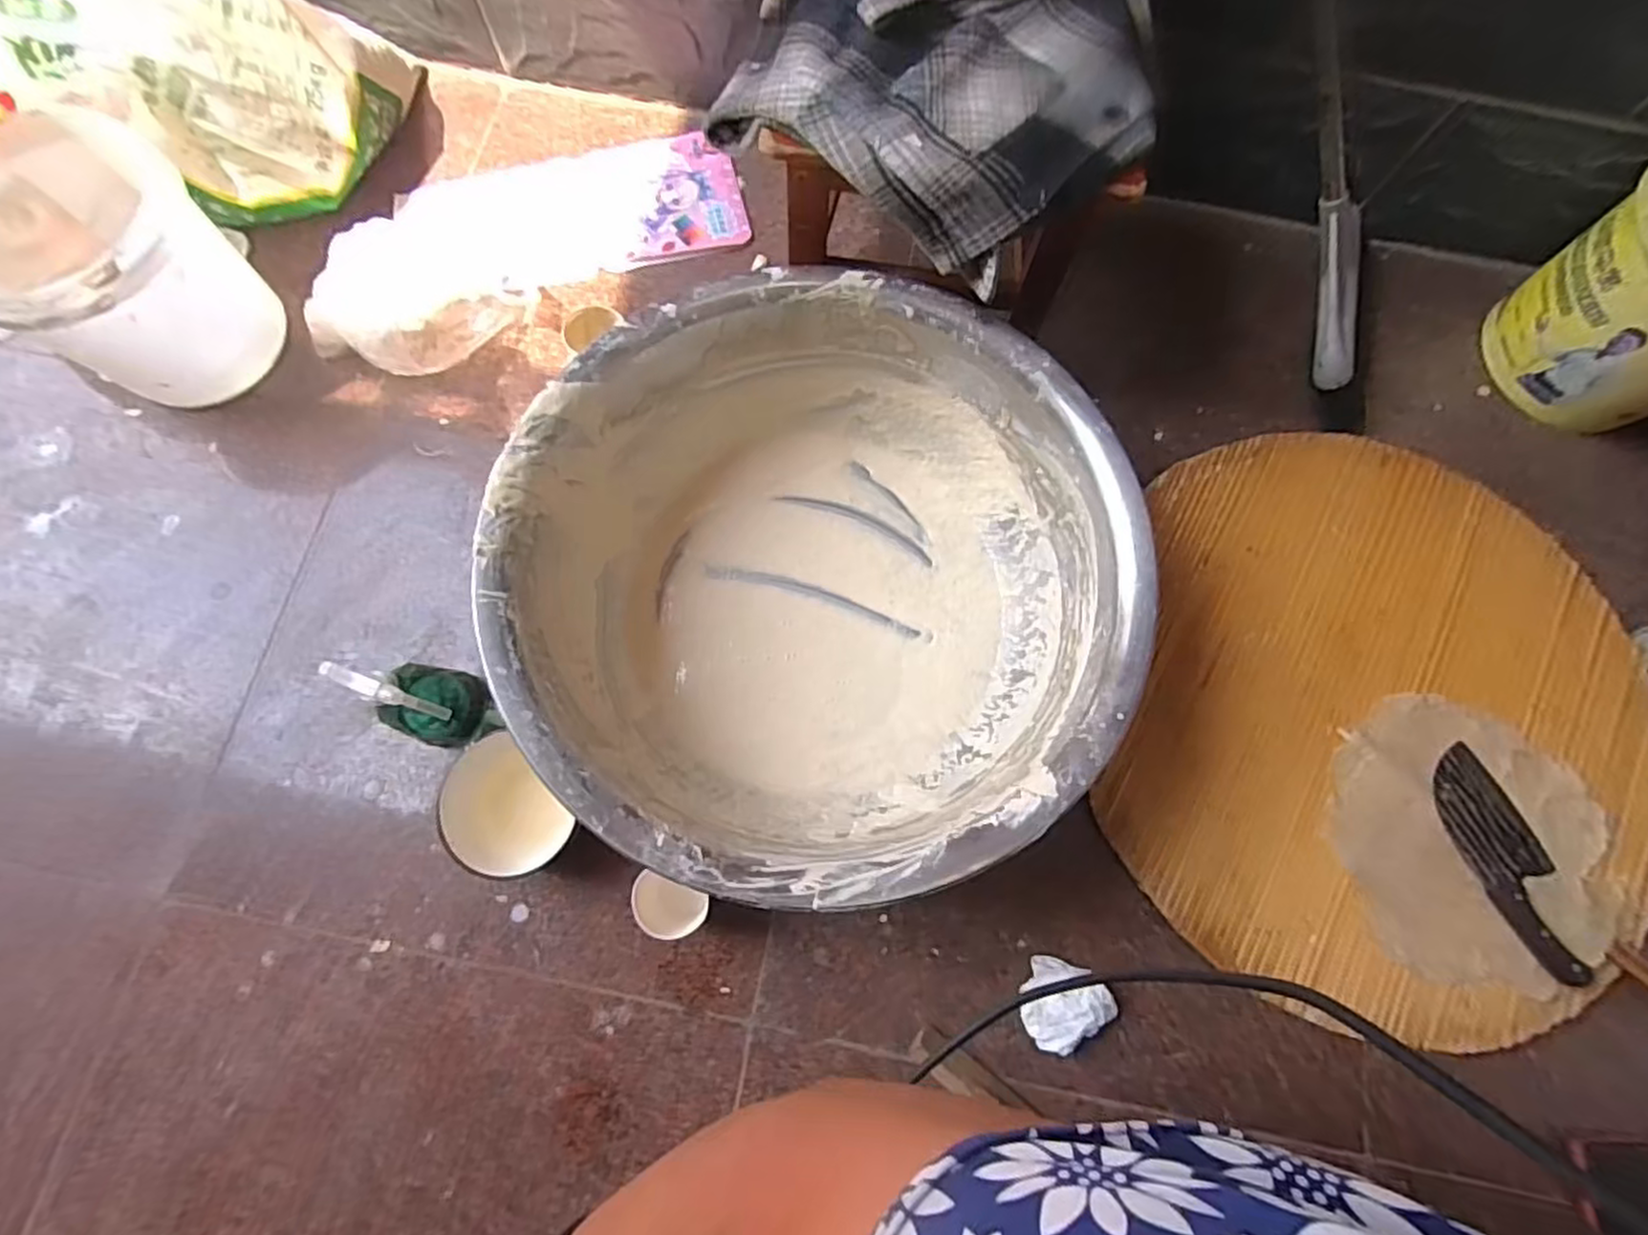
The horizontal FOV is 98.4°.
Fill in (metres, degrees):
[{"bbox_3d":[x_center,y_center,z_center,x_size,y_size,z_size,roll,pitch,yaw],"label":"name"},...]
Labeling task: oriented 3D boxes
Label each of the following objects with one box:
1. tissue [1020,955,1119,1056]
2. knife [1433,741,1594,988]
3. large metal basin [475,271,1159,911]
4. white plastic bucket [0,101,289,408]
[{"bbox_3d":[0.240,0.385,0.720,0.089,0.030,0.079,-25,77,-9],"label":"tissue"},{"bbox_3d":[0.742,0.260,0.763,0.093,0.014,0.237,-25,77,-8],"label":"knife"},{"bbox_3d":[-0.006,-0.037,0.745,0.582,0.202,0.583,1,74,-2],"label":"large metal basin"},{"bbox_3d":[-0.802,-0.394,0.813,0.249,0.229,0.224,33,77,6],"label":"white plastic bucket"}]

